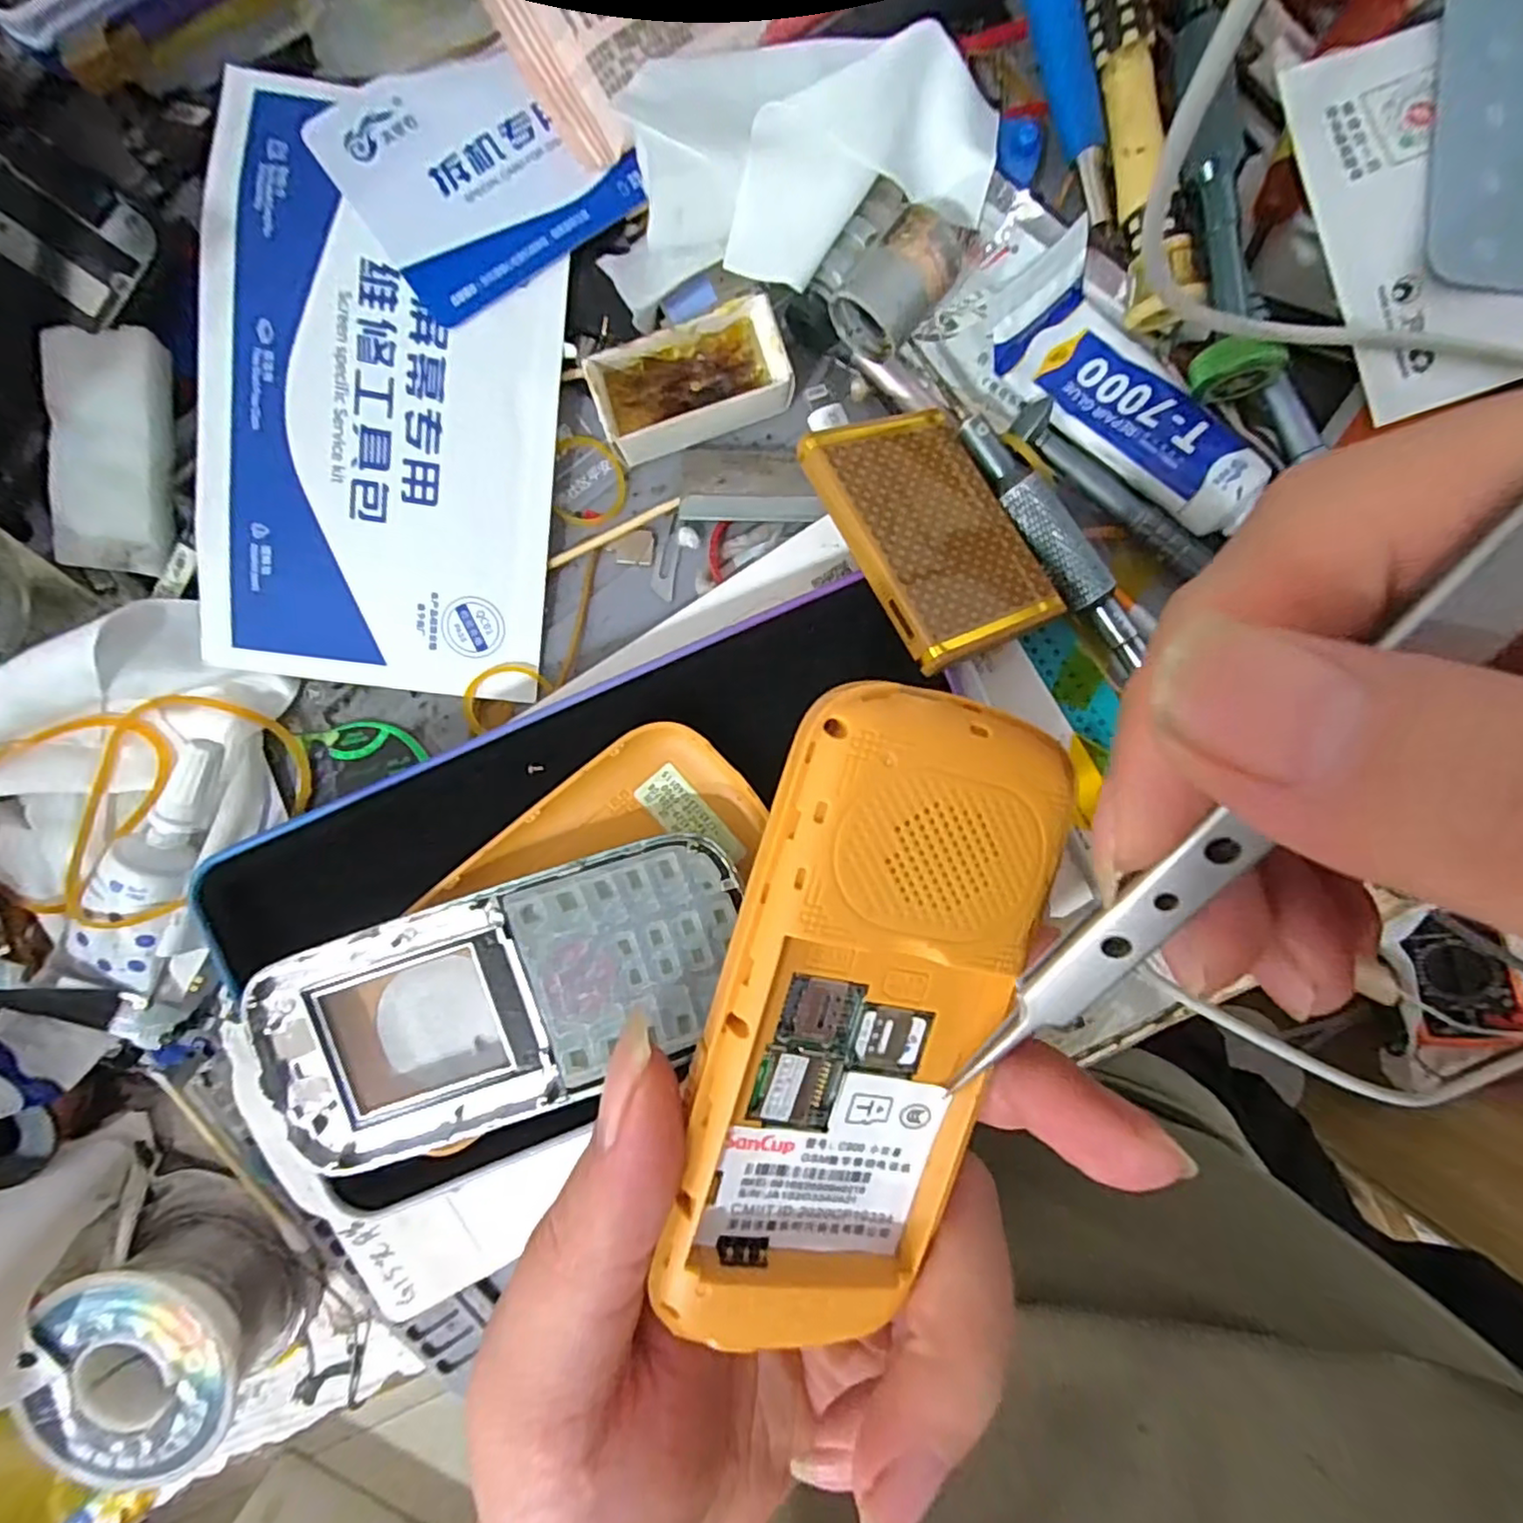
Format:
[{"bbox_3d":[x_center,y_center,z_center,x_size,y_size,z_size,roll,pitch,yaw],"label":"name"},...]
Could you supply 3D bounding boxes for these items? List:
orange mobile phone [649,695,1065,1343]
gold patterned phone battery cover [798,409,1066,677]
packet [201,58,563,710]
[{"bbox_3d":[0.018,0.045,0.110,0.053,0.011,0.110,12,100,-15],"label":"orange mobile phone"},{"bbox_3d":[0.039,-0.053,0.149,0.045,0.004,0.060,-23,80,-25],"label":"gold patterned phone battery cover"},{"bbox_3d":[-0.094,-0.085,0.163,0.081,0.006,0.133,6,98,-8],"label":"packet"}]

